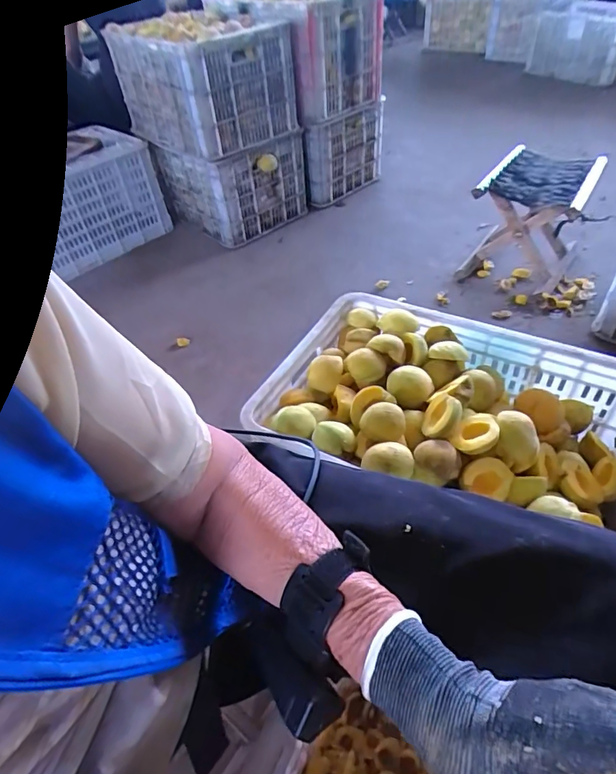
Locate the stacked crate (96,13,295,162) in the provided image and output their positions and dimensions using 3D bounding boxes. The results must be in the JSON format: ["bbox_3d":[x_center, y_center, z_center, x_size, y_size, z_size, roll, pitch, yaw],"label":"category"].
[{"bbox_3d":[-0.288,-0.857,1.330,0.331,0.252,0.429,-32,51,-23],"label":"stacked crate"}]

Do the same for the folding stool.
[{"bbox_3d":[0.572,-0.435,1.238,0.251,0.285,0.282,22,52,25],"label":"folding stool"}]

